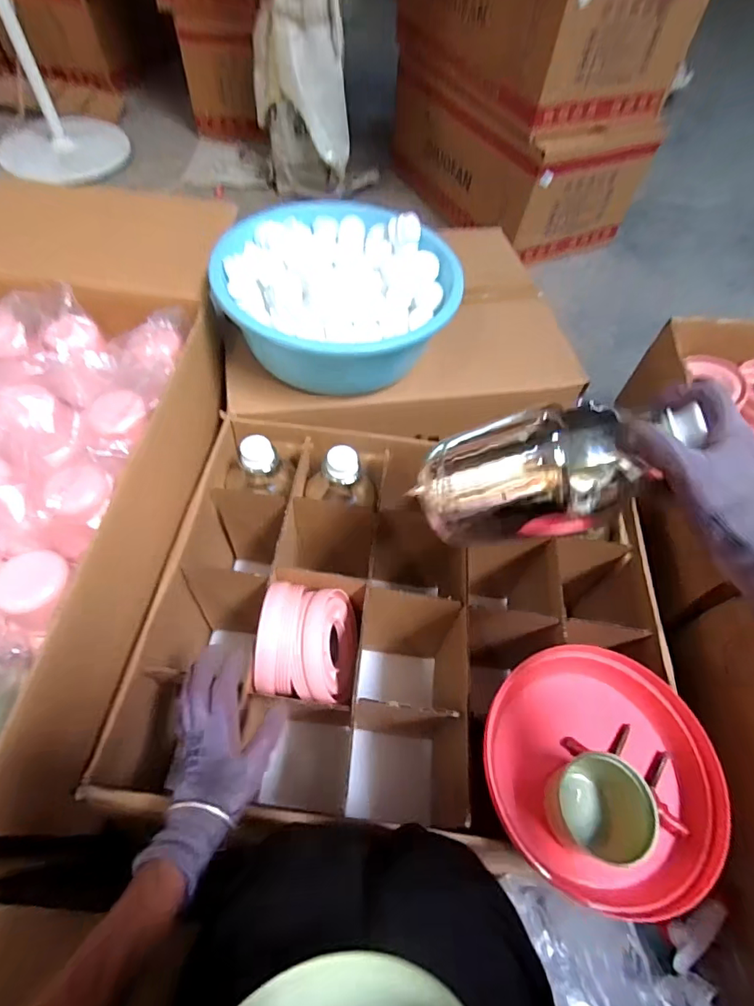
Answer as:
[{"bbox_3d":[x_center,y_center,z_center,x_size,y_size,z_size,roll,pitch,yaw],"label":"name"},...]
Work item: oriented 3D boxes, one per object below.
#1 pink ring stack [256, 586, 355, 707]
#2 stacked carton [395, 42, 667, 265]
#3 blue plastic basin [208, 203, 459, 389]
[{"bbox_3d":[-0.080,0.168,0.592,0.110,0.098,0.123,4,57,-3],"label":"pink ring stack"},{"bbox_3d":[0.408,-1.083,1.526,0.435,0.310,0.704,-23,62,-18],"label":"stacked carton"},{"bbox_3d":[-0.062,-0.344,0.806,0.344,0.137,0.330,2,57,-3],"label":"blue plastic basin"}]

